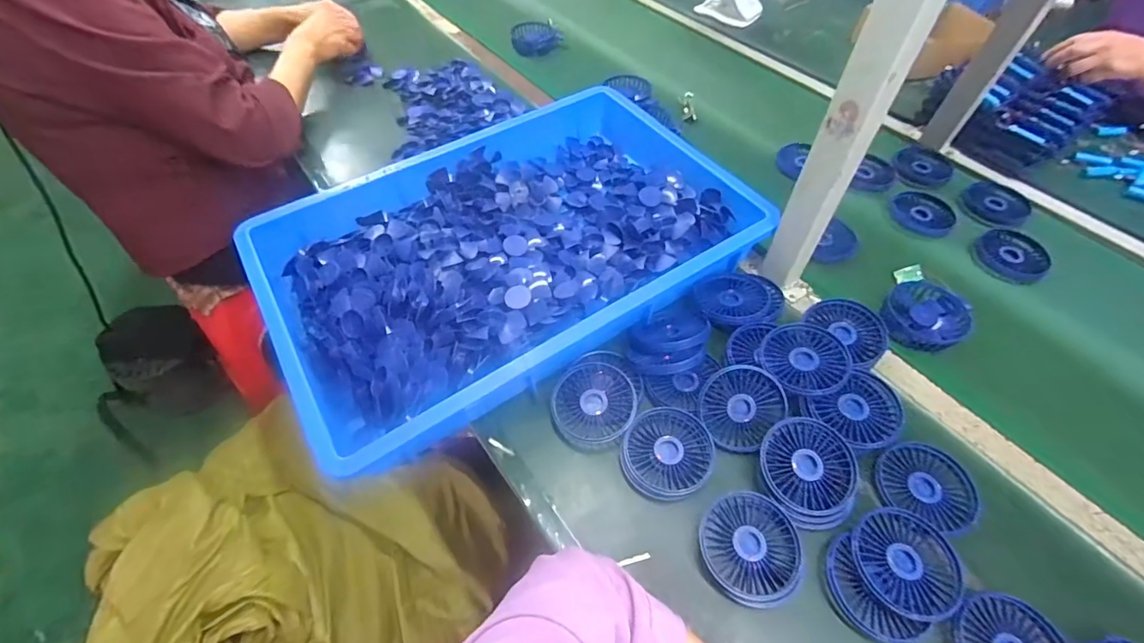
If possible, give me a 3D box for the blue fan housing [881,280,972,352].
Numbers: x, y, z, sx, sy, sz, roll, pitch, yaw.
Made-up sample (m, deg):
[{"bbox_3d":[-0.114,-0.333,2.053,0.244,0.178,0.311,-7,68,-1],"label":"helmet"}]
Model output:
[{"bbox_3d":[0.436,-0.012,0.601,0.093,0.037,0.099,31,59,21],"label":"blue fan housing"}]

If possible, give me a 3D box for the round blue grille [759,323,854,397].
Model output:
[{"bbox_3d":[0.252,0.039,0.523,0.089,0.015,0.086,0,53,0],"label":"round blue grille"}]

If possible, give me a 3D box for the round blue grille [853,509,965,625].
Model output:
[{"bbox_3d":[0.303,0.217,0.439,0.088,0.007,0.089,0,53,0],"label":"round blue grille"}]

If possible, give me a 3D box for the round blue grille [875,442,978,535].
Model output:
[{"bbox_3d":[0.357,0.163,0.489,0.091,0.014,0.079,25,57,17],"label":"round blue grille"}]

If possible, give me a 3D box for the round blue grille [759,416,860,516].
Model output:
[{"bbox_3d":[0.233,0.144,0.480,0.090,0.012,0.090,1,66,-1],"label":"round blue grille"}]

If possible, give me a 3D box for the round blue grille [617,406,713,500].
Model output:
[{"bbox_3d":[0.098,0.134,0.501,0.092,0.016,0.090,0,53,0],"label":"round blue grille"}]

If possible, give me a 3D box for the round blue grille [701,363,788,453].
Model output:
[{"bbox_3d":[0.178,0.090,0.514,0.079,0.024,0.087,40,91,17],"label":"round blue grille"}]

